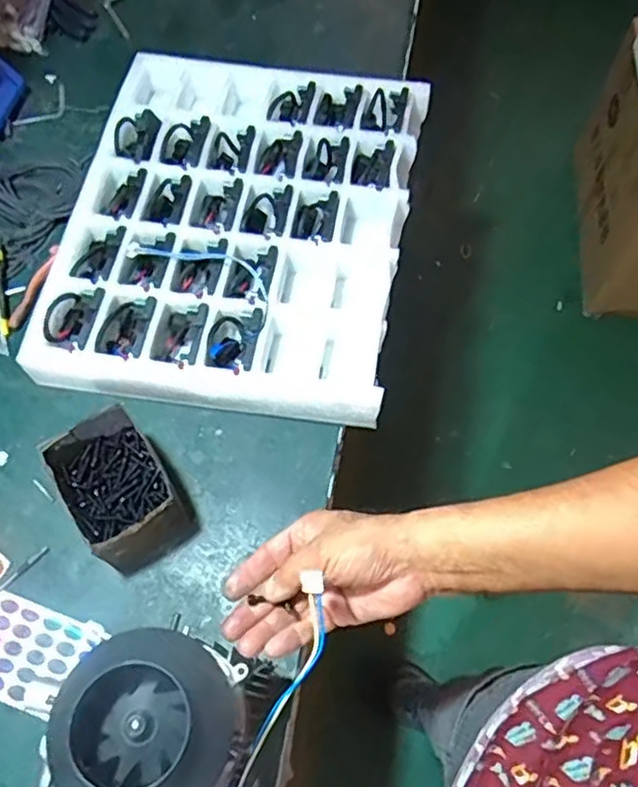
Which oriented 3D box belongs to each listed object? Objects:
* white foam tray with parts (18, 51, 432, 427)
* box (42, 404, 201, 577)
[{"bbox_3d":[-0.103,-0.234,0.866,0.443,0.067,0.523,6,65,3],"label":"white foam tray with parts"},{"bbox_3d":[-0.220,0.105,0.714,0.110,0.091,0.152,-31,69,-13],"label":"box"}]

